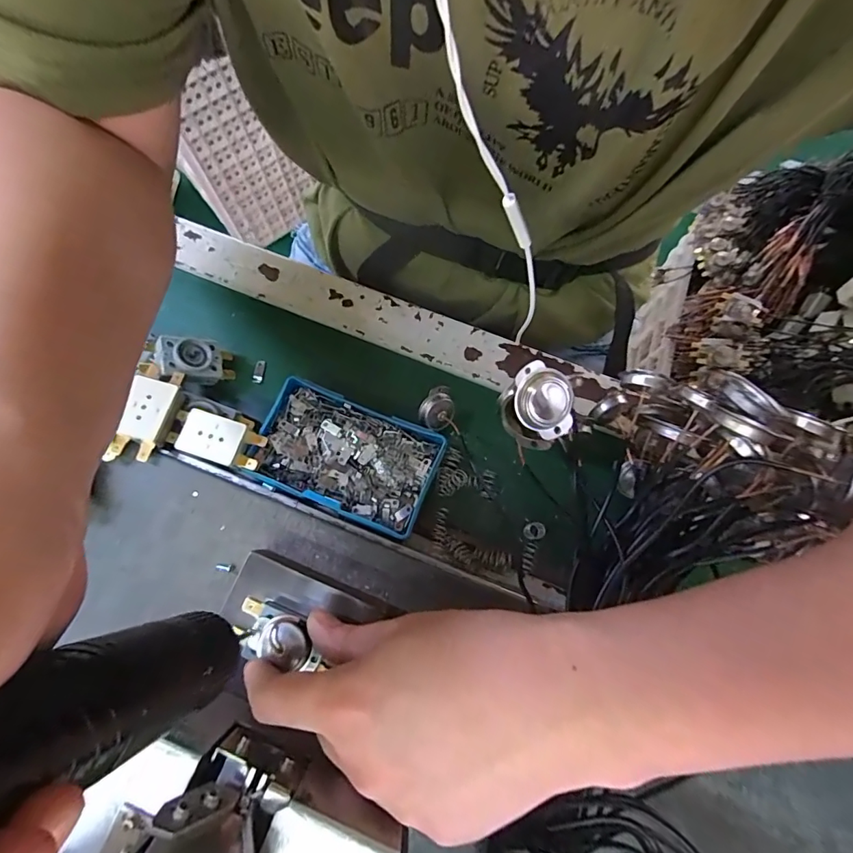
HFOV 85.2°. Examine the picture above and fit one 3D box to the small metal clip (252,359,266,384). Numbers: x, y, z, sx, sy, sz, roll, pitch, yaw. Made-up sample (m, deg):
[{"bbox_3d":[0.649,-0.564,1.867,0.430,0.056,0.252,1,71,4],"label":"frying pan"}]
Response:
[{"bbox_3d":[-0.121,-0.040,0.334,0.007,0.004,0.017,12,75,3],"label":"small metal clip"}]

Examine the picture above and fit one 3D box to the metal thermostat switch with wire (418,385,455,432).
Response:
[{"bbox_3d":[0.009,-0.012,0.310,0.022,0.011,0.029,33,77,8],"label":"metal thermostat switch with wire"}]

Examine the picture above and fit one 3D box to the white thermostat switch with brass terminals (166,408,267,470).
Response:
[{"bbox_3d":[-0.129,0.009,0.293,0.053,0.021,0.027,16,76,4],"label":"white thermostat switch with brass terminals"}]

